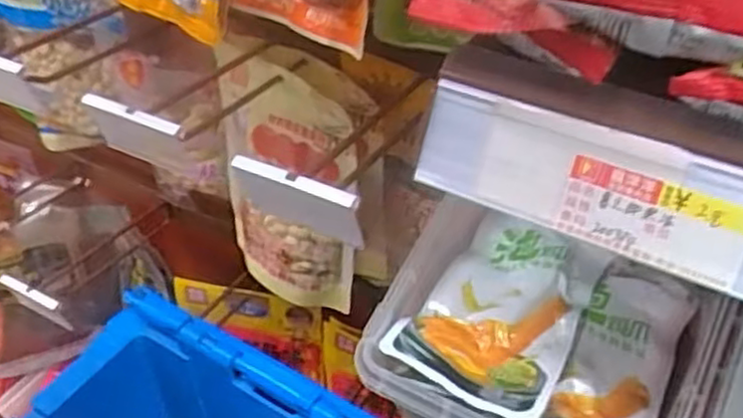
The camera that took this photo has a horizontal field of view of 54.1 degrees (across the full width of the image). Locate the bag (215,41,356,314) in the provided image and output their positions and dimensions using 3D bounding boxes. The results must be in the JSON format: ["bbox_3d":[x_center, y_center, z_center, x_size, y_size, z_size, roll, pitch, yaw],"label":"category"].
[{"bbox_3d":[-0.083,-0.019,0.646,0.148,0.223,0.042,31,50,31],"label":"bag"}]

